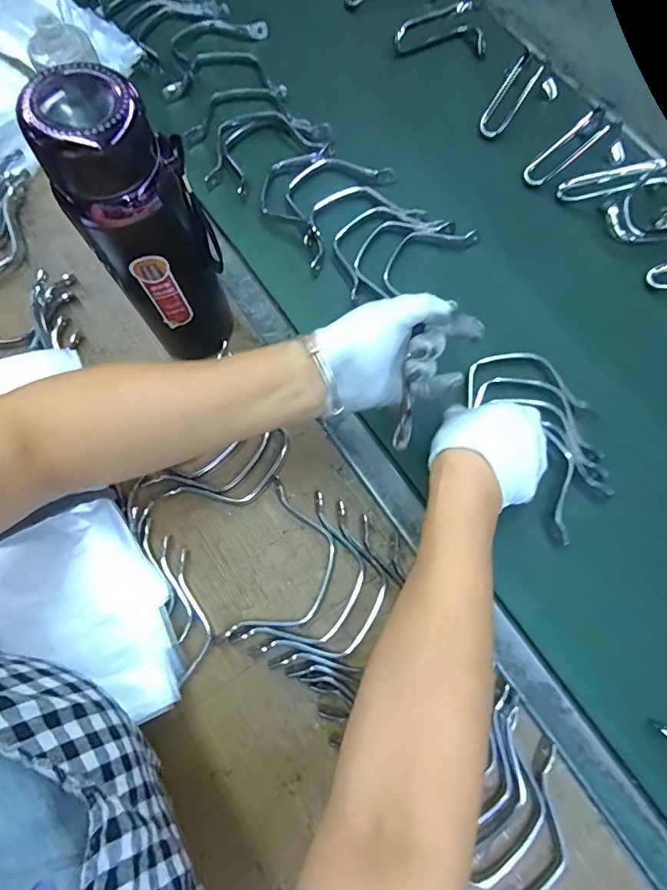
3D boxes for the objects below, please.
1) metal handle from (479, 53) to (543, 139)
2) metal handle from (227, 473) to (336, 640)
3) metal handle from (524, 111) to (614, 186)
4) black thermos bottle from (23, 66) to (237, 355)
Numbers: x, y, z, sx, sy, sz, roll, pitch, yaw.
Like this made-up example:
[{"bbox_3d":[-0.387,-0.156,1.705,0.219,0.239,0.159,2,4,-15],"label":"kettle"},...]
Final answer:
[{"bbox_3d":[0.214,-0.419,0.575,0.032,0.011,0.102,34,92,9],"label":"metal handle"},{"bbox_3d":[-0.036,0.102,0.411,0.070,0.017,0.137,14,72,3],"label":"metal handle"},{"bbox_3d":[0.273,-0.345,0.551,0.120,0.023,0.034,-37,76,5],"label":"metal handle"},{"bbox_3d":[-0.133,-0.147,0.370,0.081,0.236,0.067,-23,74,-9],"label":"black thermos bottle"}]

